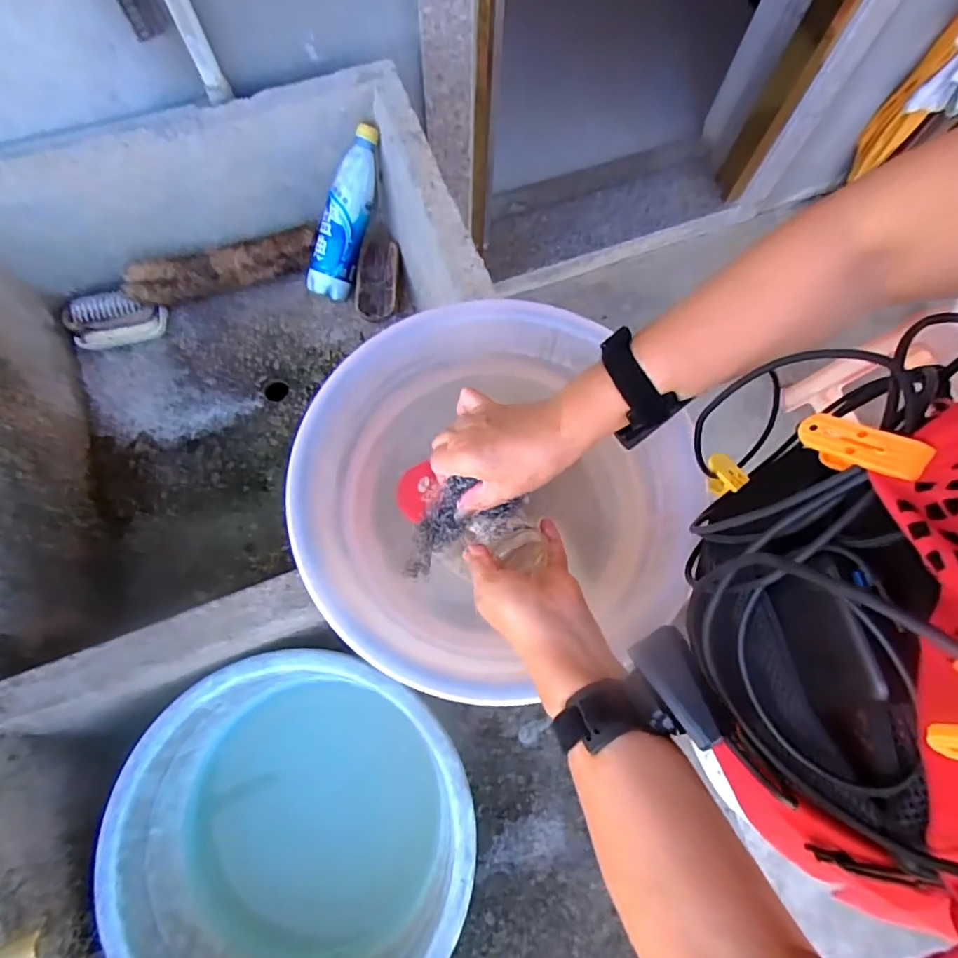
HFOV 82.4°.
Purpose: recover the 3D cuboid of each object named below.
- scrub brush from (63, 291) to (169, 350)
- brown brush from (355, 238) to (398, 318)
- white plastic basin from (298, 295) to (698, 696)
[{"bbox_3d":[-0.528,-0.234,0.800,0.137,0.050,0.071,-14,76,-5],"label":"scrub brush"},{"bbox_3d":[-0.150,-0.290,0.798,0.062,0.030,0.128,-1,75,-2],"label":"brown brush"},{"bbox_3d":[-0.001,0.009,0.510,0.322,0.119,0.301,0,75,-1],"label":"white plastic basin"}]

